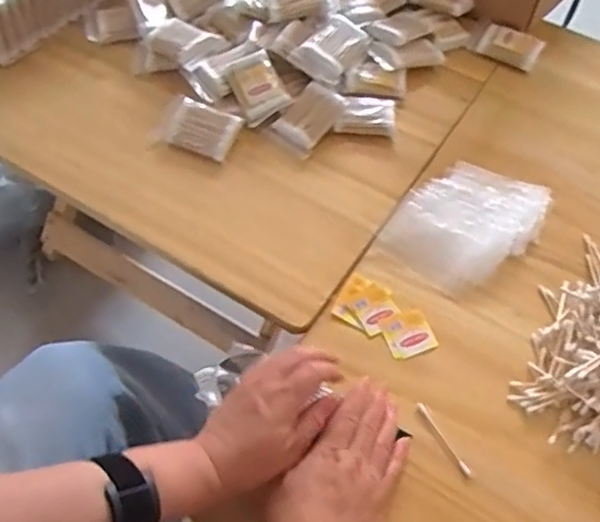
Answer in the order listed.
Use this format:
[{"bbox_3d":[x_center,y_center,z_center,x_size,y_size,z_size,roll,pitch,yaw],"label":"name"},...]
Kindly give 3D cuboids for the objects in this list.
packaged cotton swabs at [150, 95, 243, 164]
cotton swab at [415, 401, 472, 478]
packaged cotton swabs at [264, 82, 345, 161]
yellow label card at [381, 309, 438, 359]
[{"bbox_3d":[-0.118,-0.152,0.747,0.091,0.014,0.060,19,80,14],"label":"packaged cotton swabs"},{"bbox_3d":[0.127,0.158,0.577,0.007,0.006,0.075,-29,63,-13],"label":"cotton swab"},{"bbox_3d":[0.010,-0.170,0.754,0.061,0.013,0.078,38,69,21],"label":"packaged cotton swabs"},{"bbox_3d":[0.104,0.070,0.627,0.044,0.004,0.042,-20,64,-10],"label":"yellow label card"}]

